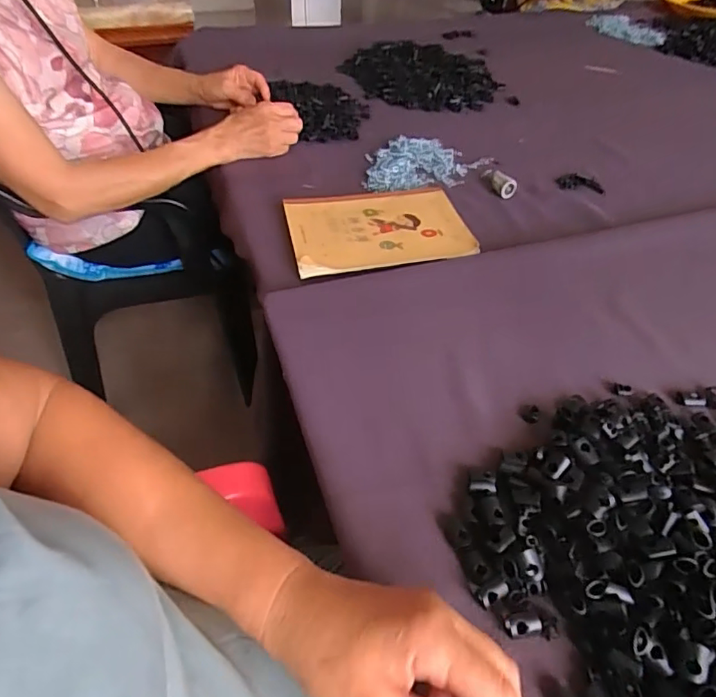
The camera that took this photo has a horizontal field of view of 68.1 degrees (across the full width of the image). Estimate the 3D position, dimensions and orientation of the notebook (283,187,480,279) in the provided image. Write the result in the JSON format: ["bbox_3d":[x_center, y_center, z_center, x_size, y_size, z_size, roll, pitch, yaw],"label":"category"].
[{"bbox_3d":[0.022,-0.149,0.642,0.206,0.013,0.155,-8,47,-10],"label":"notebook"}]

